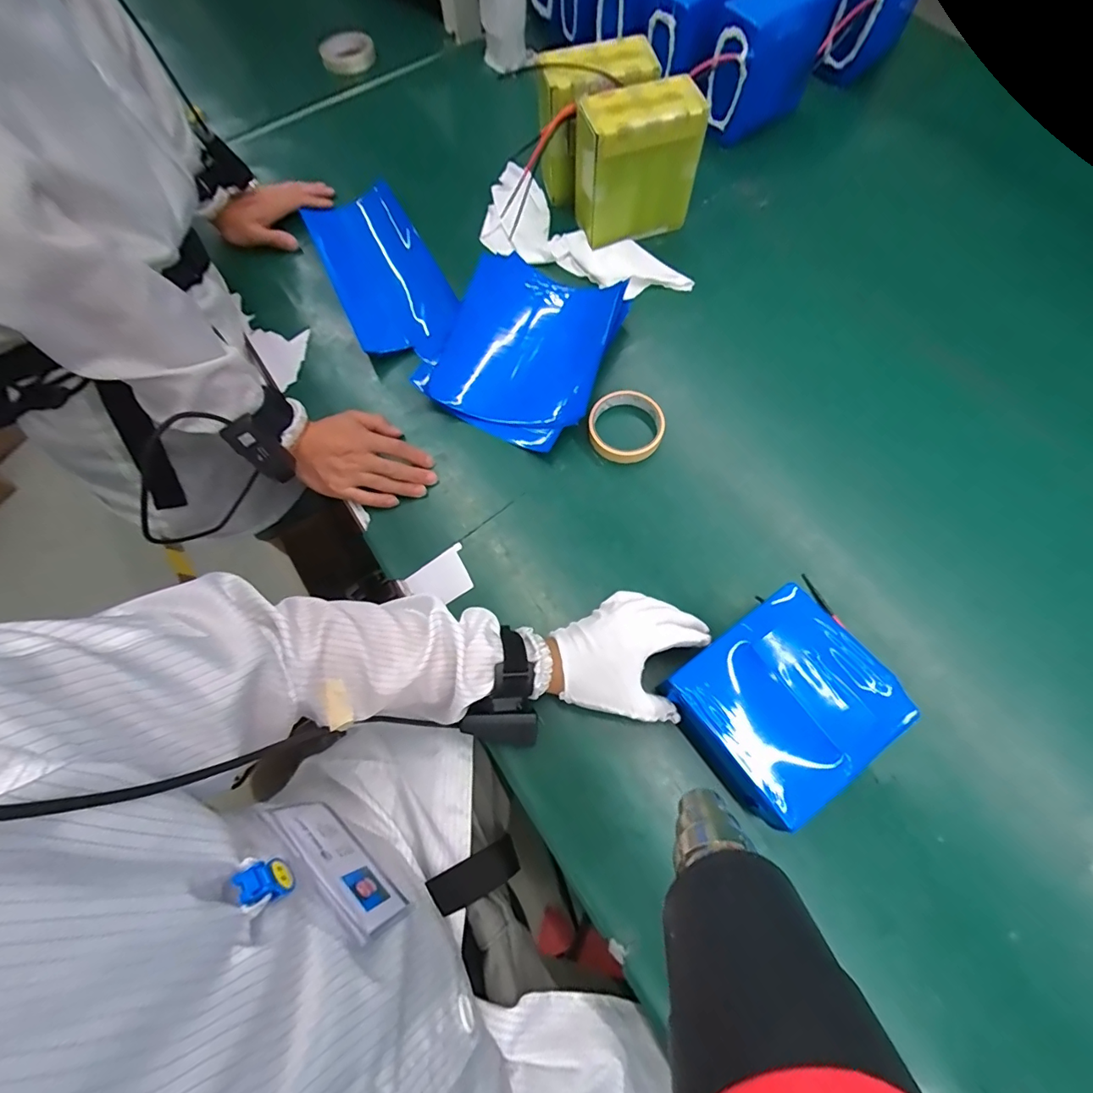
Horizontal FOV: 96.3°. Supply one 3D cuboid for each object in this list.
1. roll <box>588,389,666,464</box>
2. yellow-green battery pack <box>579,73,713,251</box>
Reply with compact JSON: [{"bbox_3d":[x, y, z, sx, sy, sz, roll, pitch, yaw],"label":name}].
[{"bbox_3d":[0.095,-0.142,0.579,0.086,0.029,0.093,-1,70,2],"label":"roll"},{"bbox_3d":[0.116,-0.491,0.634,0.144,0.140,0.078,-18,68,-4],"label":"yellow-green battery pack"}]

